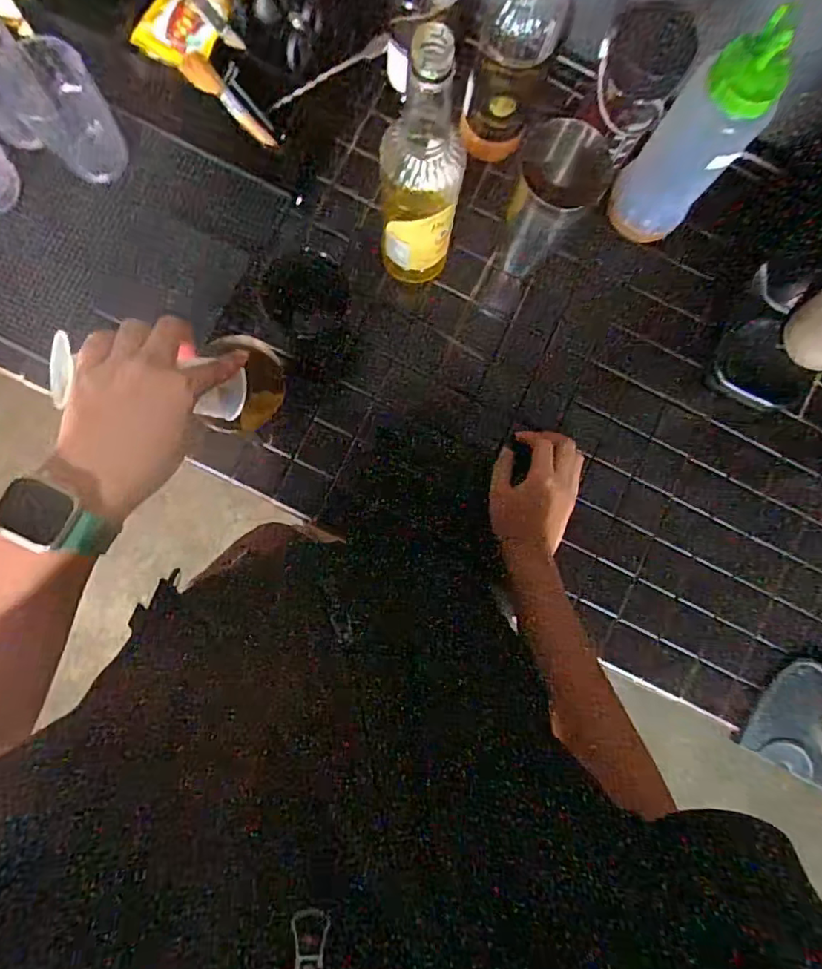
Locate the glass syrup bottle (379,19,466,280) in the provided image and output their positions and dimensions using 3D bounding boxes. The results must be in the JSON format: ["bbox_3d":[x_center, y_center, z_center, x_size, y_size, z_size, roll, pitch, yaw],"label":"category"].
[{"bbox_3d":[0.009,-0.265,0.499,0.074,0.265,0.068,7,86,-3],"label":"glass syrup bottle"}]

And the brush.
[{"bbox_3d":[-0.178,-0.379,0.552,0.103,0.012,0.023,36,84,-32],"label":"brush"}]

